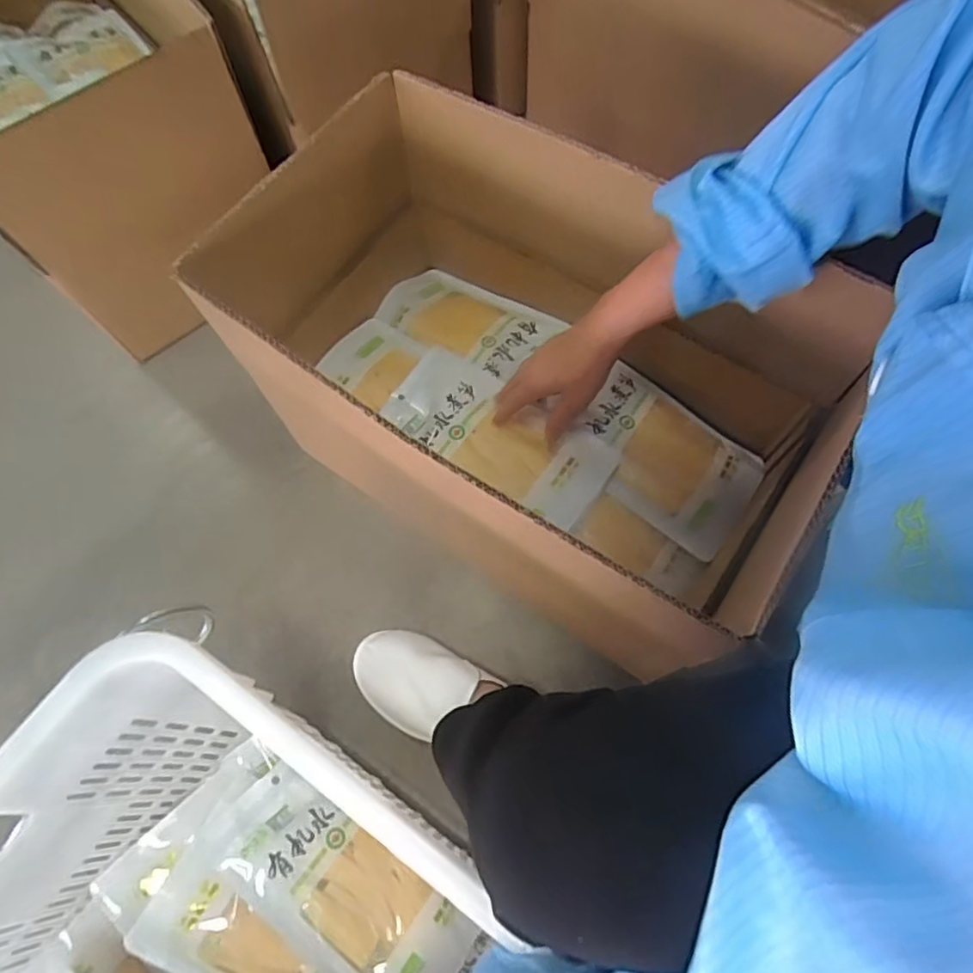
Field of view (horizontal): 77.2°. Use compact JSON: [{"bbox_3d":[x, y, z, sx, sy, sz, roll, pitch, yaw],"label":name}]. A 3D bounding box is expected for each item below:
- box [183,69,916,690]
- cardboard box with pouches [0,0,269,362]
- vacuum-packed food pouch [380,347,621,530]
[{"bbox_3d":[0.035,-0.119,0.622,0.564,0.281,0.345,31,72,14],"label":"box"},{"bbox_3d":[-0.599,-0.541,0.847,0.356,0.297,0.649,-40,72,-13],"label":"cardboard box with pouches"},{"bbox_3d":[0.011,-0.060,0.661,0.249,0.032,0.119,34,73,16],"label":"vacuum-packed food pouch"}]

